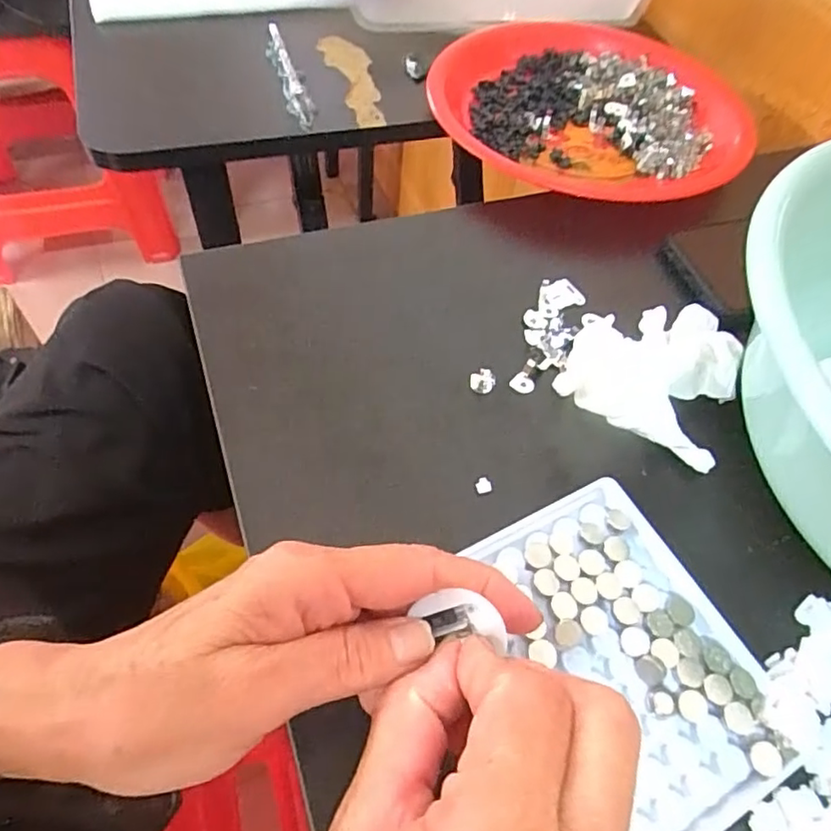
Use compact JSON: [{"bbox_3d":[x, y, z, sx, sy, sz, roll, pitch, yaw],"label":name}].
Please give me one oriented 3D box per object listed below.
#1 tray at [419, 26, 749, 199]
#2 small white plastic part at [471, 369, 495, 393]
[{"bbox_3d":[0.128,-0.236,0.459,0.227,0.026,0.187,9,56,1],"label":"tray"},{"bbox_3d":[0.035,-0.018,0.323,0.013,0.009,0.010,9,56,1],"label":"small white plastic part"}]

